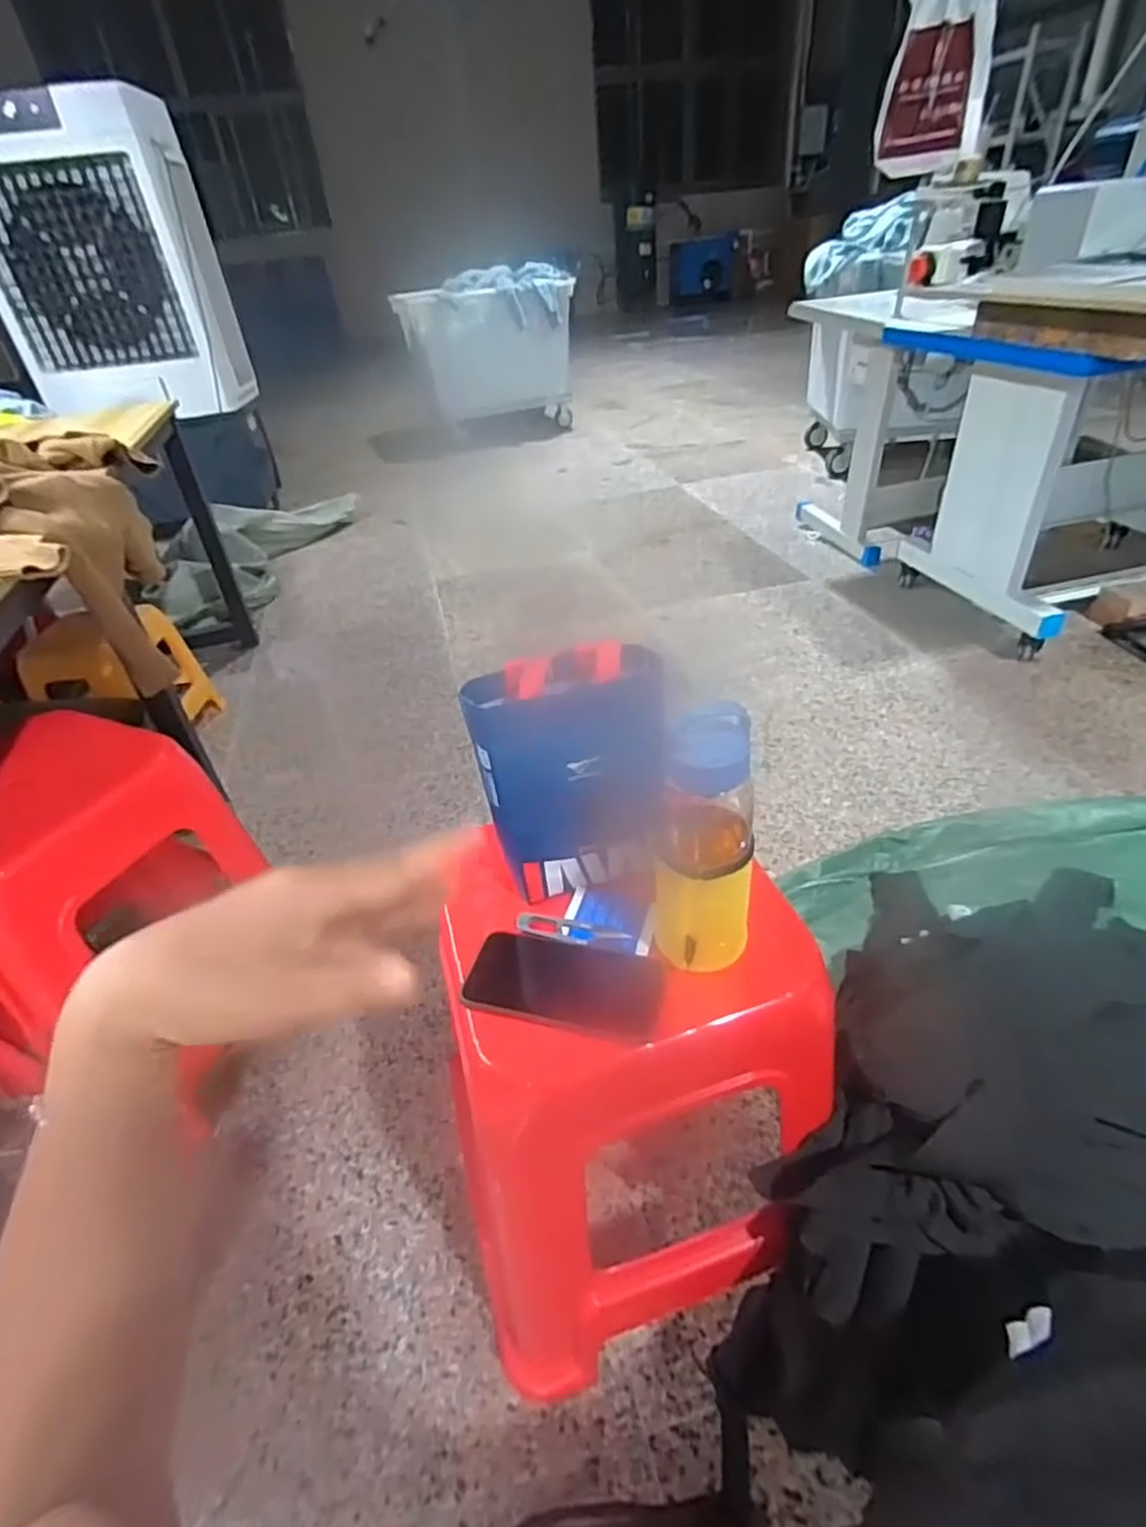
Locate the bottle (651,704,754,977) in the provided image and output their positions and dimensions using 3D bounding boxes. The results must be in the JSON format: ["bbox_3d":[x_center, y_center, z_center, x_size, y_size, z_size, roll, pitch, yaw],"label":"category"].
[{"bbox_3d":[0.100,0.064,0.526,0.073,0.207,0.076,3,38,11],"label":"bottle"}]

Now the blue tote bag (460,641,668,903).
[{"bbox_3d":[0.001,0.014,0.612,0.156,0.214,0.076,-6,37,0],"label":"blue tote bag"}]

